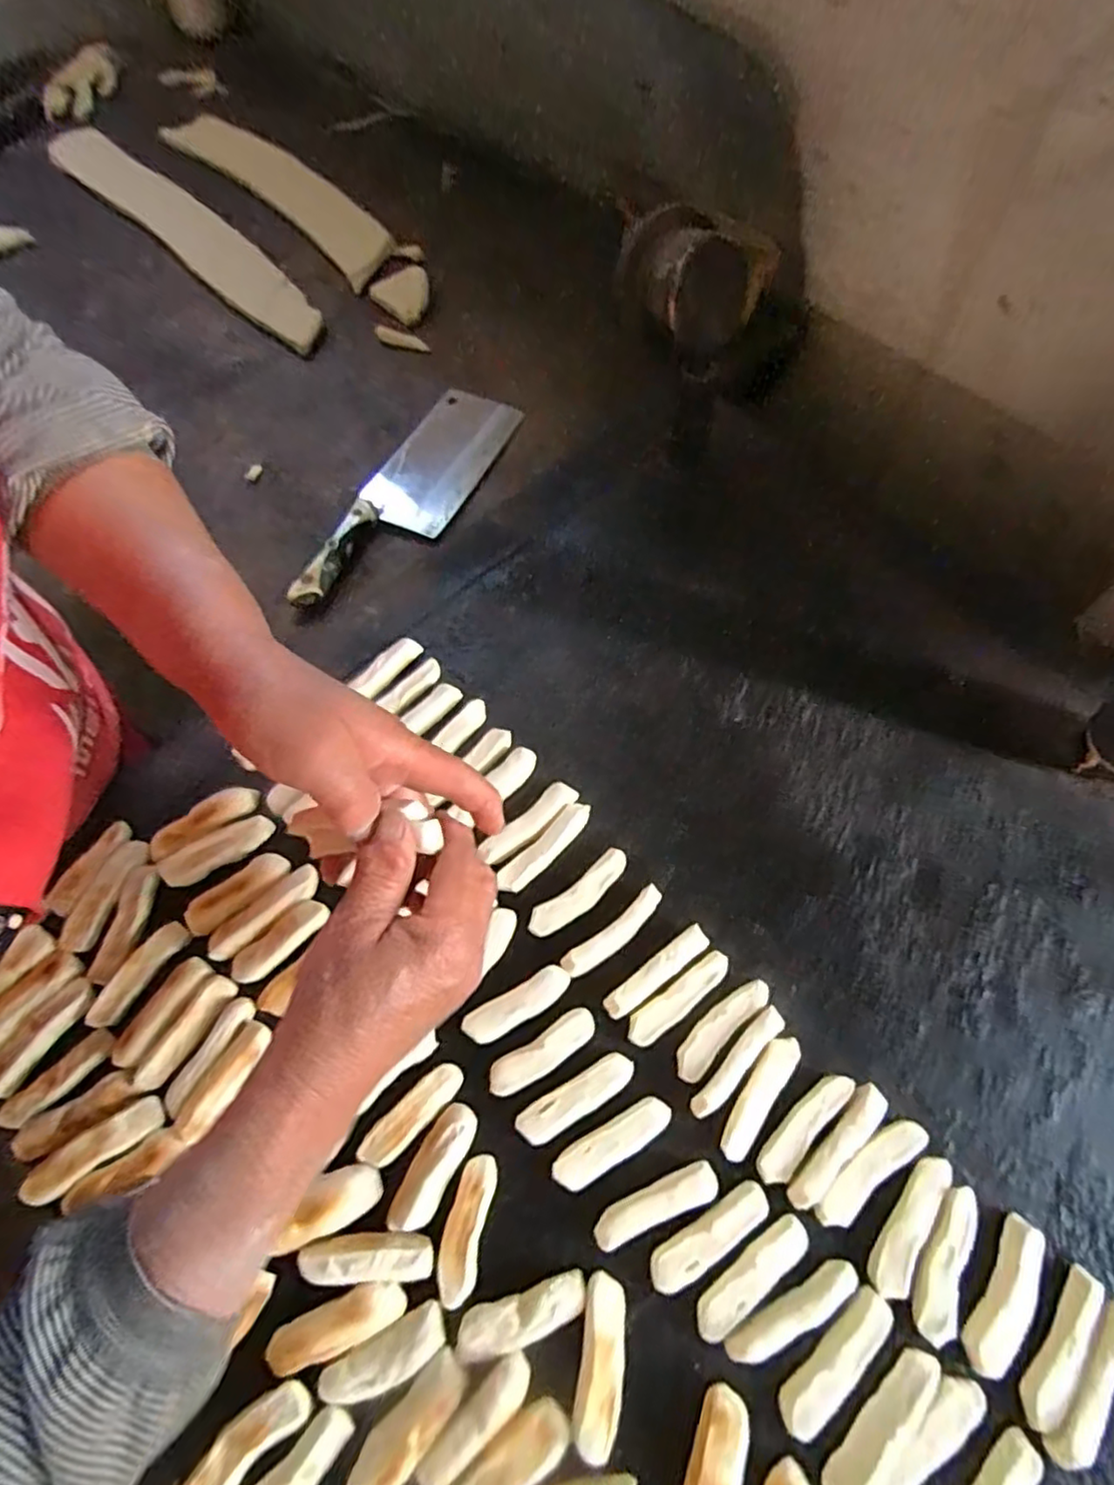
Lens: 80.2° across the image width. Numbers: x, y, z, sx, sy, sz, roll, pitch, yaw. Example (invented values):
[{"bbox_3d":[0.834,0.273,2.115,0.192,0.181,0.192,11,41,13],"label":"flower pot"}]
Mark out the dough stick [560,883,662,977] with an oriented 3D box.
[{"bbox_3d":[0.035,0.114,0.399,0.072,0.013,0.016,-36,68,-15],"label":"dough stick"}]

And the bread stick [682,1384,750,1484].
[{"bbox_3d":[0.069,0.329,0.295,0.024,0.010,0.063,19,66,10],"label":"bread stick"}]

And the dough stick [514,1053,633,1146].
[{"bbox_3d":[0.010,0.194,0.361,0.069,0.008,0.019,-28,66,-12],"label":"dough stick"}]

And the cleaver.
[{"bbox_3d":[-0.140,-0.237,0.633,0.091,0.017,0.297,23,66,12],"label":"cleaver"}]

